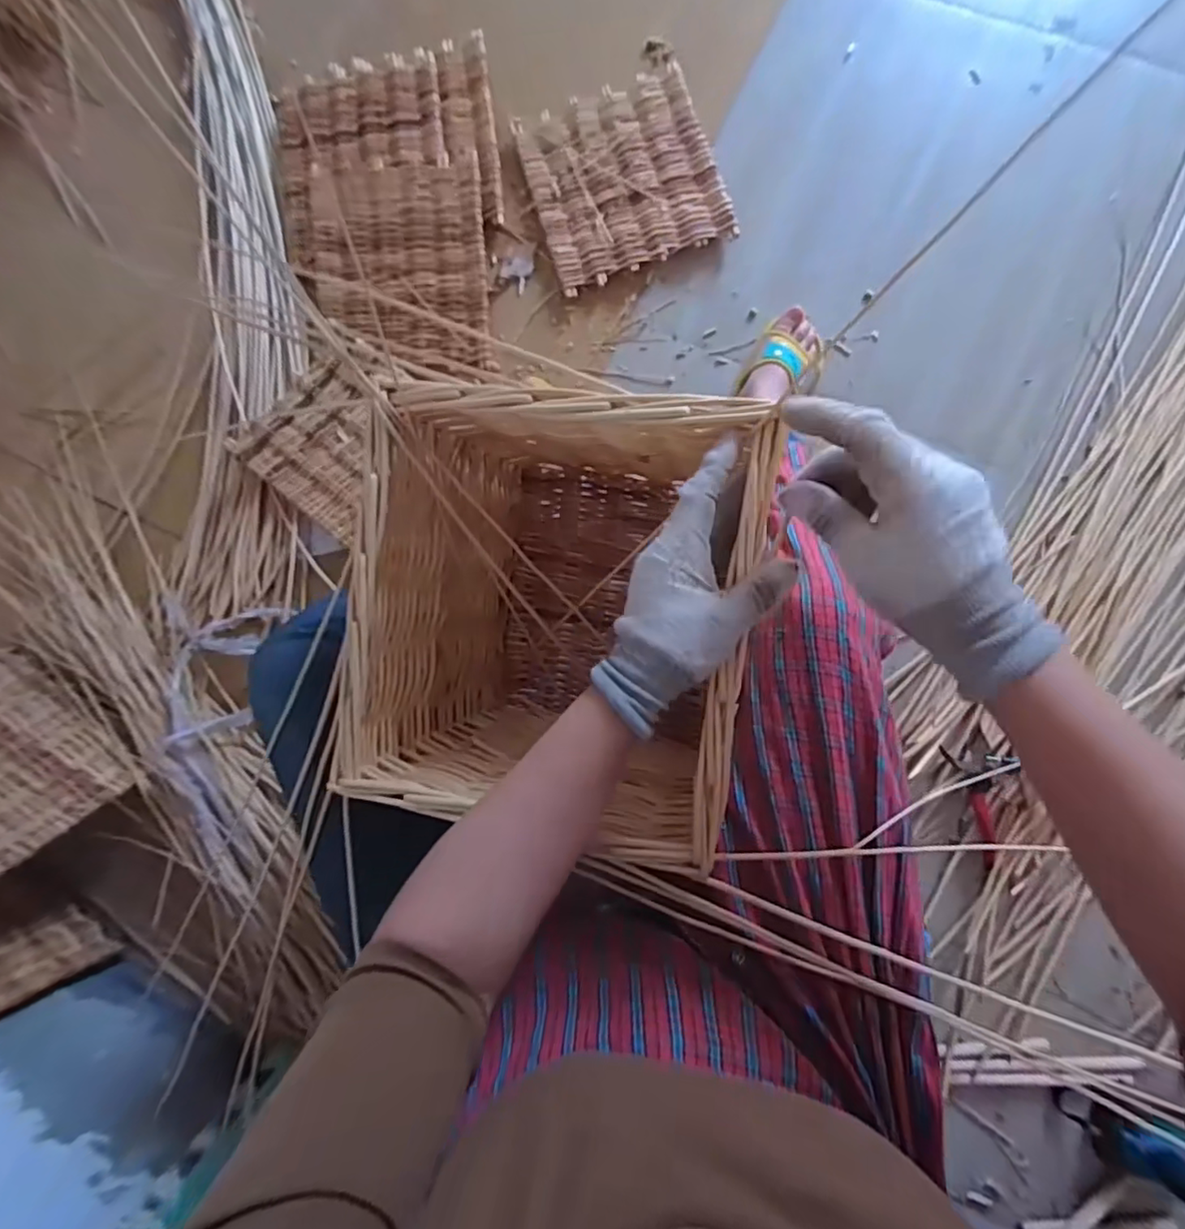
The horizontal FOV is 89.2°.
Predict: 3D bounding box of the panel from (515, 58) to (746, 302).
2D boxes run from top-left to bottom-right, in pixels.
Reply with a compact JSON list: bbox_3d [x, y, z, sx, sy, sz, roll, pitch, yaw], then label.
[{"bbox_3d":[0.042,-0.632,0.870,0.254,0.013,0.273,-17,86,6],"label":"panel"}]

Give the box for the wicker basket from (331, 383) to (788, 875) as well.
[{"bbox_3d":[-0.021,0.000,0.539,0.275,0.313,0.314,10,89,7],"label":"wicker basket"}]

